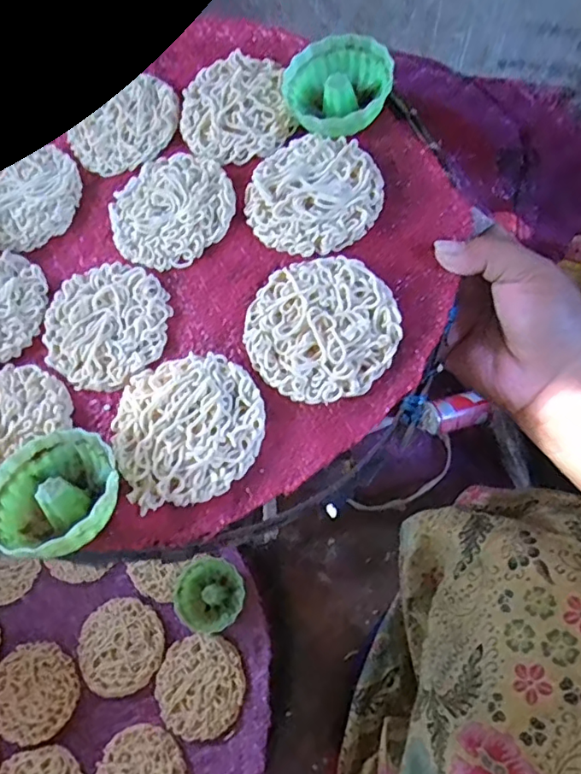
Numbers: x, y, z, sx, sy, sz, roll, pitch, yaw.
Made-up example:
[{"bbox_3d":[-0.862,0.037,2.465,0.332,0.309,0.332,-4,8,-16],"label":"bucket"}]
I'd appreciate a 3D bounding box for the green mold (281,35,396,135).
[{"bbox_3d":[0.027,-0.169,0.314,0.059,0.025,0.060,0,65,1],"label":"green mold"}]

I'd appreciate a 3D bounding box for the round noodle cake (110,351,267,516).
[{"bbox_3d":[-0.050,0.018,0.268,0.072,0.013,0.072,0,65,1],"label":"round noodle cake"}]

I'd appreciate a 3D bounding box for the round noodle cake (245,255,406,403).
[{"bbox_3d":[0.014,-0.030,0.275,0.070,0.021,0.075,0,65,1],"label":"round noodle cake"}]

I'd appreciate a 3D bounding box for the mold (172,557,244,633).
[{"bbox_3d":[-0.073,0.187,0.497,0.060,0.022,0.063,0,65,1],"label":"mold"}]

